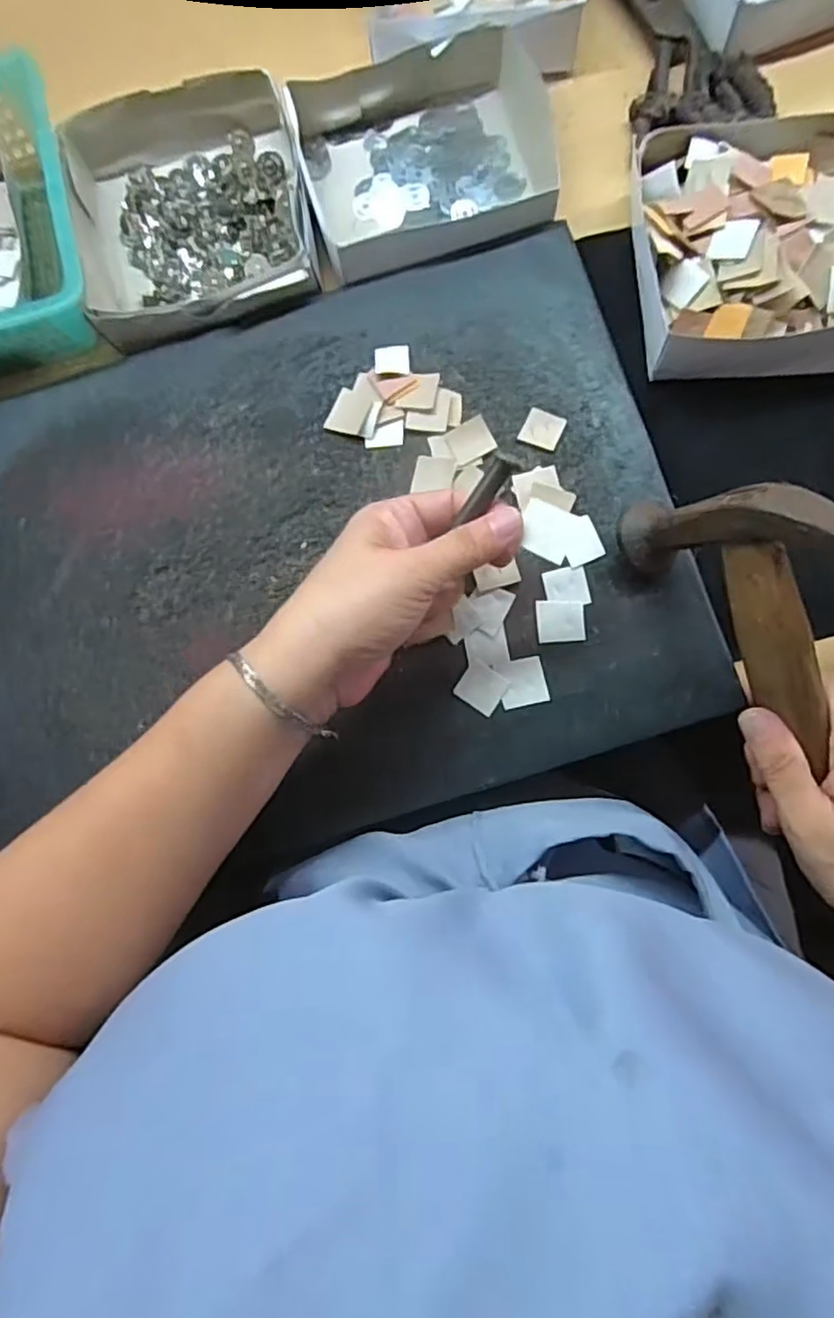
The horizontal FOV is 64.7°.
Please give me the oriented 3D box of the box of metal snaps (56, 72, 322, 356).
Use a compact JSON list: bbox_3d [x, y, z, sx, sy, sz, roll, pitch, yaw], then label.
[{"bbox_3d":[-0.137,-0.269,0.397,0.134,0.036,0.162,-14,81,2],"label":"box of metal snaps"}]

